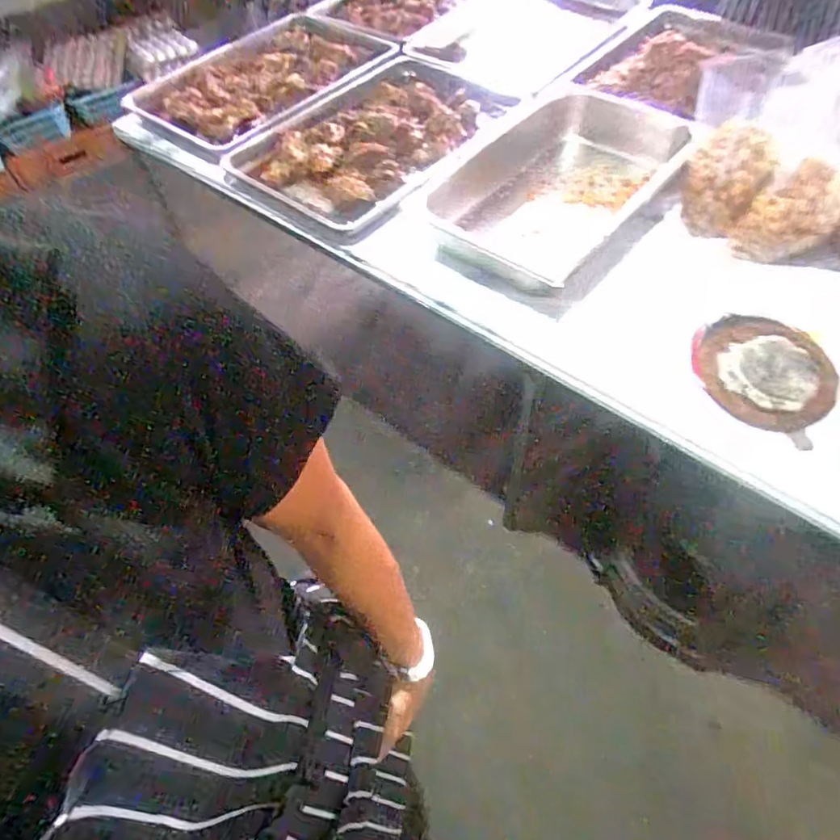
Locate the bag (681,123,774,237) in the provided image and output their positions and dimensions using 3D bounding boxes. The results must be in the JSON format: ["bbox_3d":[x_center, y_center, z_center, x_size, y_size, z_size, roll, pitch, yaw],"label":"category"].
[{"bbox_3d":[0.518,-0.412,0.965,0.120,0.128,0.138,27,62,16],"label":"bag"}]

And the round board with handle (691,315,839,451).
[{"bbox_3d":[0.497,-0.076,0.820,0.187,0.036,0.184,30,63,18],"label":"round board with handle"}]

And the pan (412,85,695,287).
[{"bbox_3d":[0.234,-0.454,1.071,0.361,0.105,0.527,33,64,19],"label":"pan"}]

